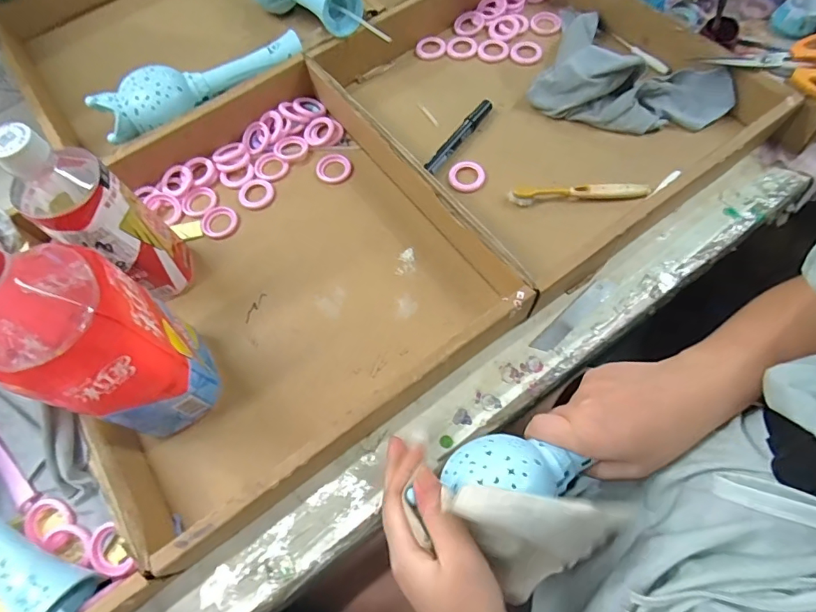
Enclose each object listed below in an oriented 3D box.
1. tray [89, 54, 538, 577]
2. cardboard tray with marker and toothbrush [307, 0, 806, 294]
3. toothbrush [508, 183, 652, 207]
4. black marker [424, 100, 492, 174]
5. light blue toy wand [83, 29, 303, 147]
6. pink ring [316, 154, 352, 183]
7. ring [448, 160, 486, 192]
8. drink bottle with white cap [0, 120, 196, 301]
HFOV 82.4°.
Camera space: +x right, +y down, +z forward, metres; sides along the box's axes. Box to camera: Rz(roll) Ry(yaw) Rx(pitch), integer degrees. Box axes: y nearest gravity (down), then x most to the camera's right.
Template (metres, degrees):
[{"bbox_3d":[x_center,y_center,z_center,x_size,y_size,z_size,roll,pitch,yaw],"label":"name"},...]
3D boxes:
[{"bbox_3d":[-0.137,-0.043,0.431,0.343,0.060,0.369,-35,70,-11],"label":"tray"},{"bbox_3d":[0.143,-0.232,0.501,0.349,0.056,0.371,-34,69,-11],"label":"cardboard tray with marker and toothbrush"},{"bbox_3d":[0.173,-0.115,0.467,0.140,0.016,0.017,-4,66,1],"label":"toothbrush"},{"bbox_3d":[0.056,-0.184,0.508,0.015,0.018,0.110,35,73,17],"label":"black marker"},{"bbox_3d":[-0.222,-0.241,0.521,0.224,0.062,0.056,-24,67,-7],"label":"light blue toy wand"},{"bbox_3d":[-0.080,-0.149,0.504,0.037,0.004,0.035,-1,66,3],"label":"pink ring"},{"bbox_3d":[0.062,-0.136,0.489,0.037,0.008,0.034,-1,66,3],"label":"ring"},{"bbox_3d":[-0.249,-0.070,0.383,0.066,0.181,0.076,-42,71,-14],"label":"drink bottle with white cap"}]

